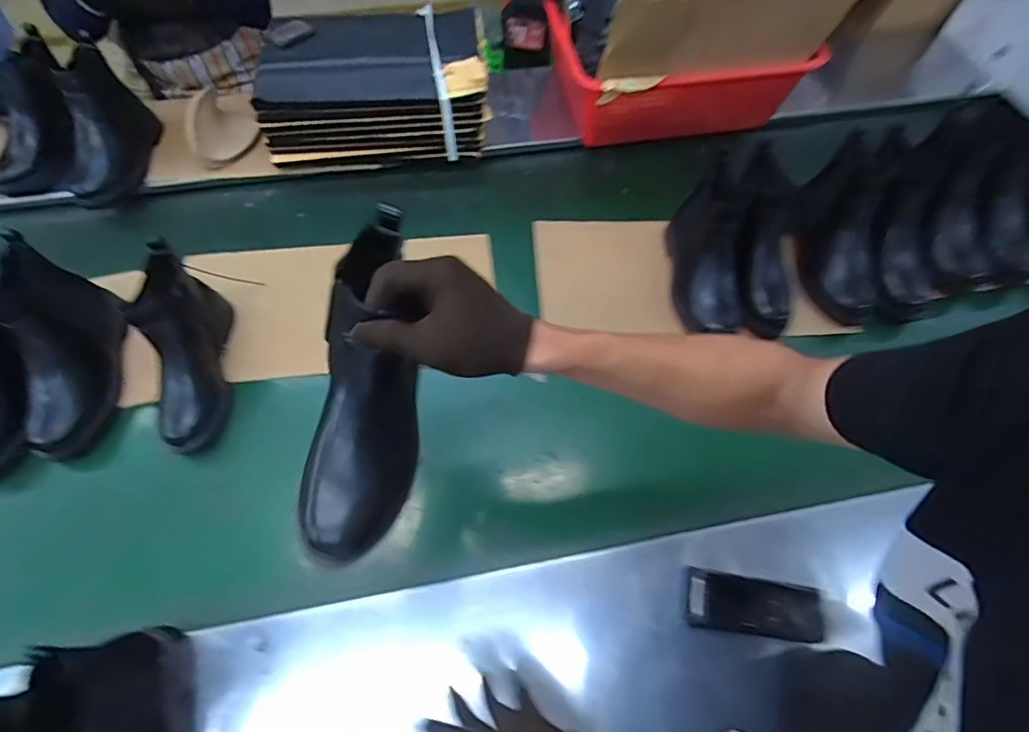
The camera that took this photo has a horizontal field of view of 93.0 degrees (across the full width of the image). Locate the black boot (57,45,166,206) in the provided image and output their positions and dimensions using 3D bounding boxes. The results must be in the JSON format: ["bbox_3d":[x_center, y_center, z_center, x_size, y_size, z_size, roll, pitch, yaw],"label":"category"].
[{"bbox_3d":[-0.697,-0.394,0.822,0.083,0.150,0.214,-5,63,-3],"label":"black boot"}]

